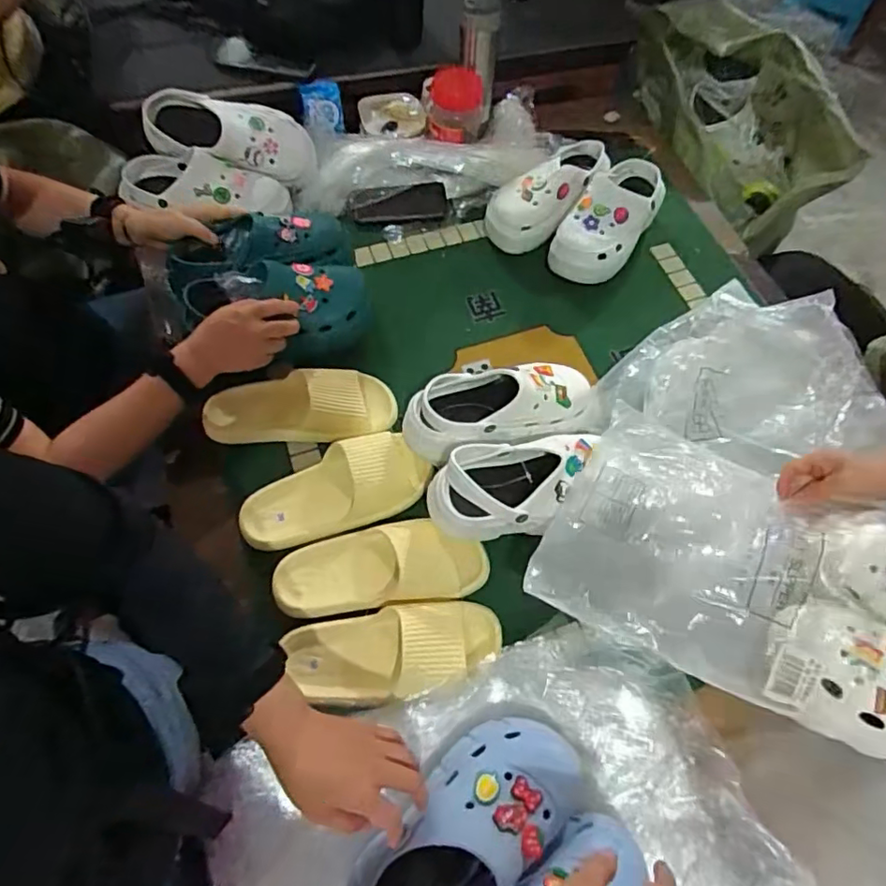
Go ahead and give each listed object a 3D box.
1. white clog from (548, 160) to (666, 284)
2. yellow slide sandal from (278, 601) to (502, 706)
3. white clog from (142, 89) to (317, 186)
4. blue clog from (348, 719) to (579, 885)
[{"bbox_3d":[0.270,-0.360,0.910,0.116,0.083,0.226,32,67,11],"label":"white clog"},{"bbox_3d":[-0.054,0.234,0.629,0.238,0.048,0.093,-4,66,-5],"label":"yellow slide sandal"},{"bbox_3d":[-0.335,-0.479,0.888,0.245,0.090,0.103,-2,65,-4],"label":"white clog"},{"bbox_3d":[0.023,0.351,0.508,0.231,0.084,0.107,-40,73,-17],"label":"blue clog"}]

